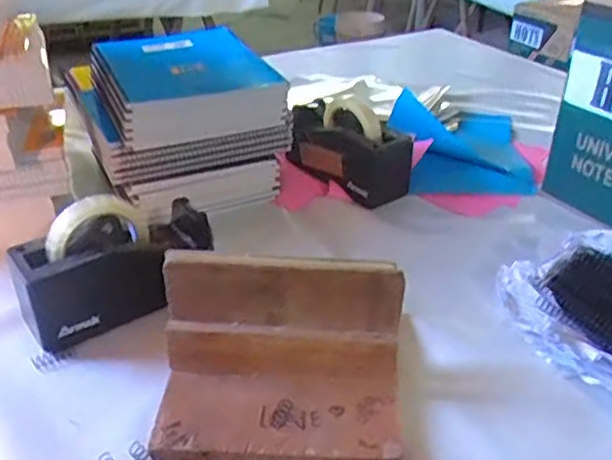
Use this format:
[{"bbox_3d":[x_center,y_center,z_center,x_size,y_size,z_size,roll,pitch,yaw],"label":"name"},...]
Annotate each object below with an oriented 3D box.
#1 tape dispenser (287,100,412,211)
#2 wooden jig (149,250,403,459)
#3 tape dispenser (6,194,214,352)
[{"bbox_3d":[0.049,-0.115,0.881,0.194,0.110,0.073,25,39,32],"label":"tape dispenser"},{"bbox_3d":[-0.023,0.107,0.530,0.206,0.121,0.123,2,32,2],"label":"wooden jig"},{"bbox_3d":[-0.194,0.029,0.655,0.197,0.112,0.075,-20,38,-29],"label":"tape dispenser"}]

